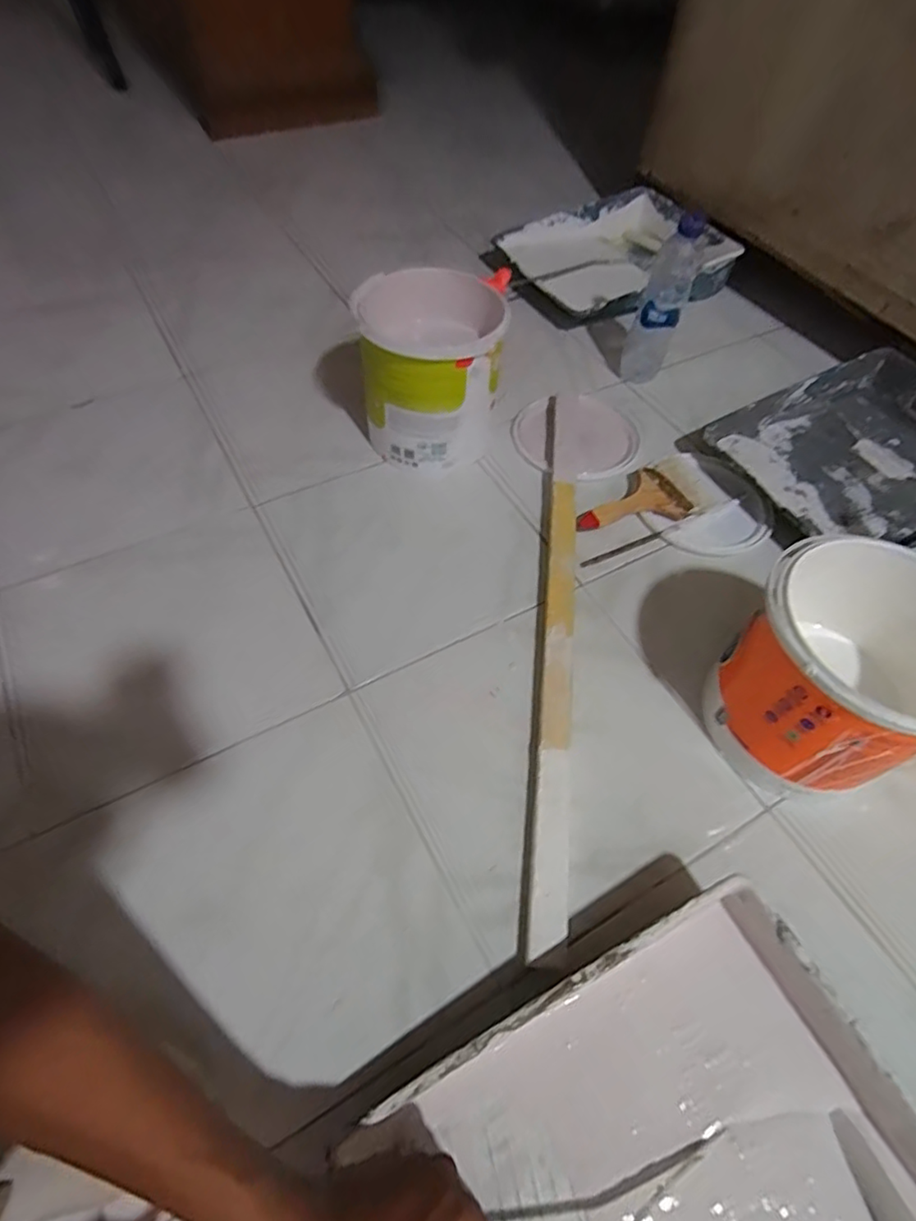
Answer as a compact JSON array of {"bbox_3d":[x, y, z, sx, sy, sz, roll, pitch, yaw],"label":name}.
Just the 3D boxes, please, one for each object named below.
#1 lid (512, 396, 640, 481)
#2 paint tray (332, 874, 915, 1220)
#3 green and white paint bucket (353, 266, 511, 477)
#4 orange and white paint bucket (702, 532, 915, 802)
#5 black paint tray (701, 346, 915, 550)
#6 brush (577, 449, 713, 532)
[{"bbox_3d":[0.179,-0.260,0.881,0.175,0.016,0.178,1,54,-2],"label":"lid"},{"bbox_3d":[0.131,0.390,0.381,0.345,0.076,0.277,-22,58,-18],"label":"paint tray"},{"bbox_3d":[-0.031,-0.312,0.802,0.182,0.184,0.182,1,54,-2],"label":"green and white paint bucket"},{"bbox_3d":[0.349,0.061,0.562,0.177,0.183,0.180,1,56,-2],"label":"orange and white paint bucket"},{"bbox_3d":[0.565,-0.213,0.829,0.374,0.068,0.292,-25,59,-19],"label":"black paint tray"},{"bbox_3d":[0.246,-0.143,0.790,0.212,0.023,0.089,-25,59,-19],"label":"brush"}]

